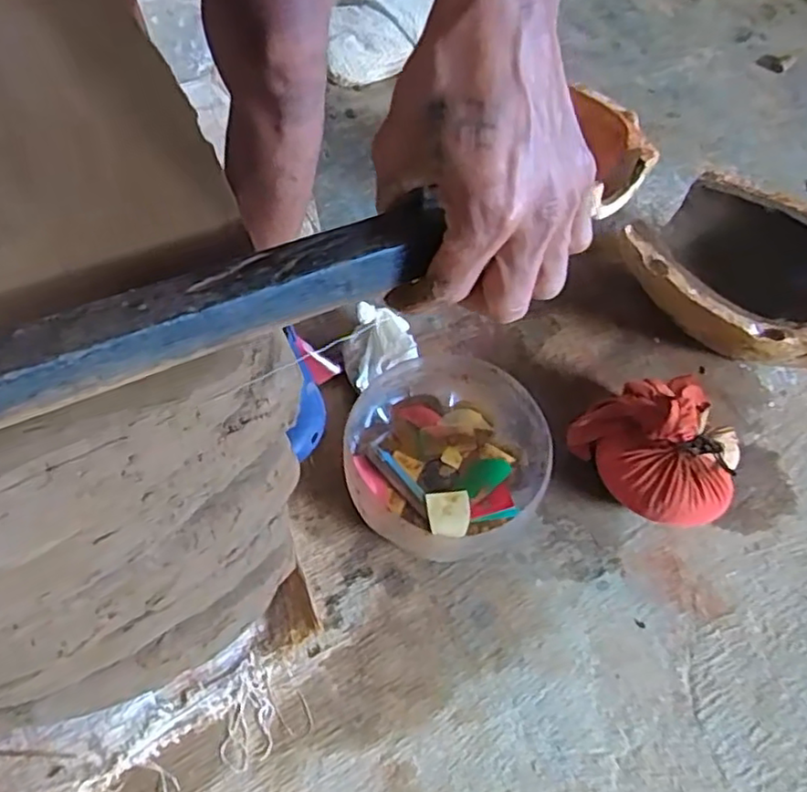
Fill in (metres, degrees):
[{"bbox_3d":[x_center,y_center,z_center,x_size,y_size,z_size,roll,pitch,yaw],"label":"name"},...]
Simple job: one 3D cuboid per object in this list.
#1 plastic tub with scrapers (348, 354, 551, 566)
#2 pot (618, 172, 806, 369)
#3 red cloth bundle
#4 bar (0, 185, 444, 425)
[{"bbox_3d":[0.044,0.078,0.820,0.243,0.114,0.248,2,62,-3],"label":"plastic tub with scrapers"},{"bbox_3d":[0.516,-0.173,0.976,0.292,0.165,0.334,-34,69,-20],"label":"pot"},{"bbox_3d":[0.345,0.067,0.856,0.173,0.119,0.201,-24,66,-16],"label":"red cloth bundle"},{"bbox_3d":[-0.166,-0.008,0.246,0.406,0.021,0.041,-23,66,-19],"label":"bar"}]

